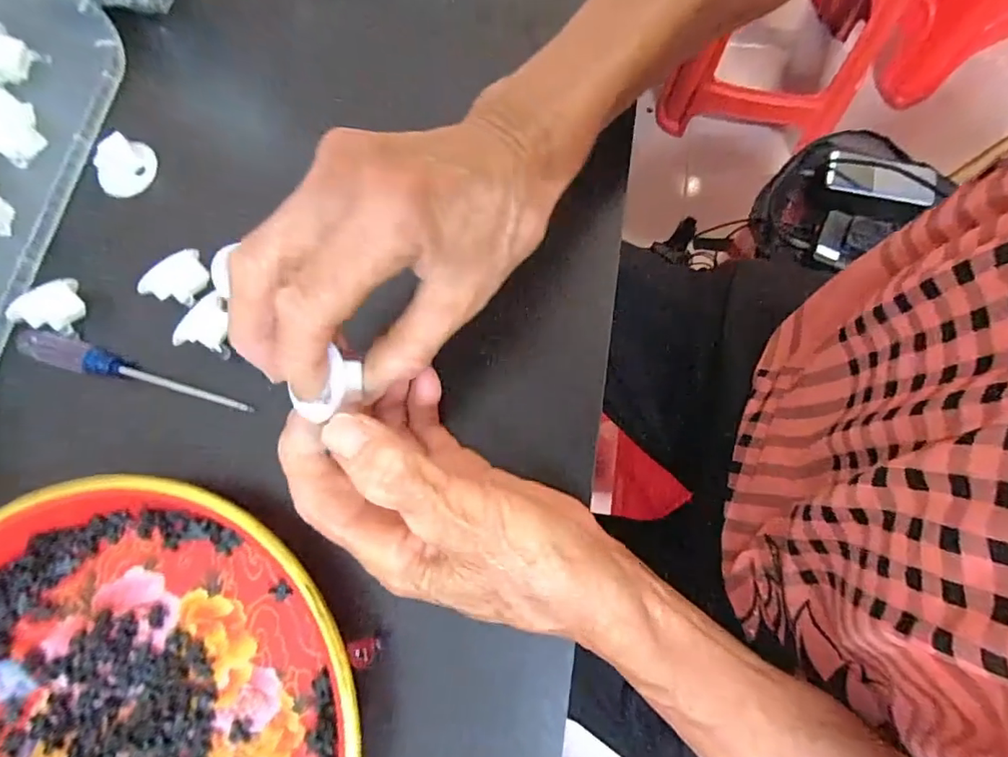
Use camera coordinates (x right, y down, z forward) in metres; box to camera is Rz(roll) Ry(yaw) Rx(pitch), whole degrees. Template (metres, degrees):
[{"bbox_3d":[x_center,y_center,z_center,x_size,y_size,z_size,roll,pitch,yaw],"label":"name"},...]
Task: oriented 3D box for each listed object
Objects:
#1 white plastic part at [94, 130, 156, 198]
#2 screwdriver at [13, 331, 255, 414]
[{"bbox_3d":[-0.212,-0.119,0.298,0.025,0.016,0.033,41,79,7],"label":"white plastic part"},{"bbox_3d":[-0.186,-0.002,0.275,0.125,0.017,0.015,14,79,6],"label":"screwdriver"}]

